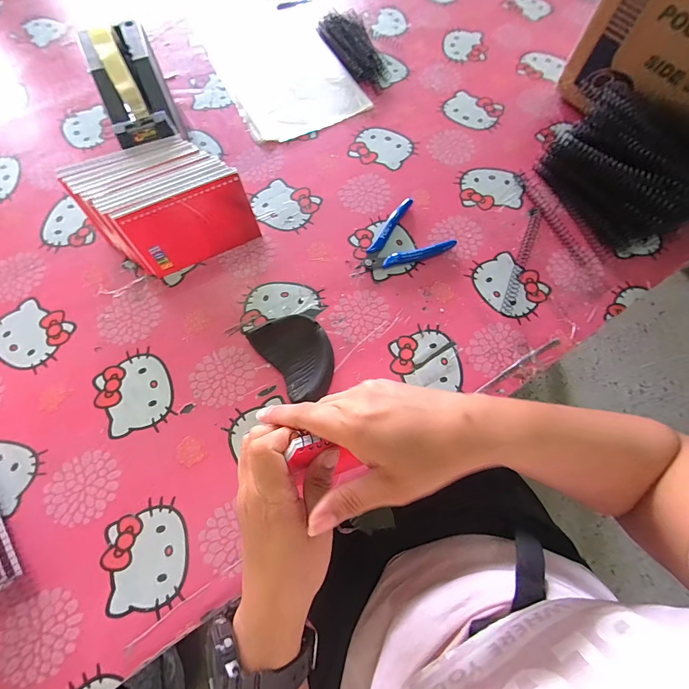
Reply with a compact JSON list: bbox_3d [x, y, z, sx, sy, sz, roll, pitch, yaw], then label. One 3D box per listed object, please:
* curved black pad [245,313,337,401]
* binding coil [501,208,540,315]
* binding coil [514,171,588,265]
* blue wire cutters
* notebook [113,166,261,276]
[{"bbox_3d":[-0.046,0.012,0.359,0.065,0.025,0.093,-34,74,-12],"label":"curved black pad"},{"bbox_3d":[0.213,-0.104,0.412,0.012,0.006,0.156,22,71,7],"label":"binding coil"},{"bbox_3d":[0.260,-0.162,0.431,0.016,0.011,0.148,-20,71,-8],"label":"binding coil"},{"bbox_3d":[0.063,-0.117,0.410,0.116,0.013,0.083,-38,75,-13],"label":"blue wire cutters"},{"bbox_3d":[-0.164,-0.130,0.379,0.127,0.079,0.010,-26,56,-10],"label":"notebook"}]

